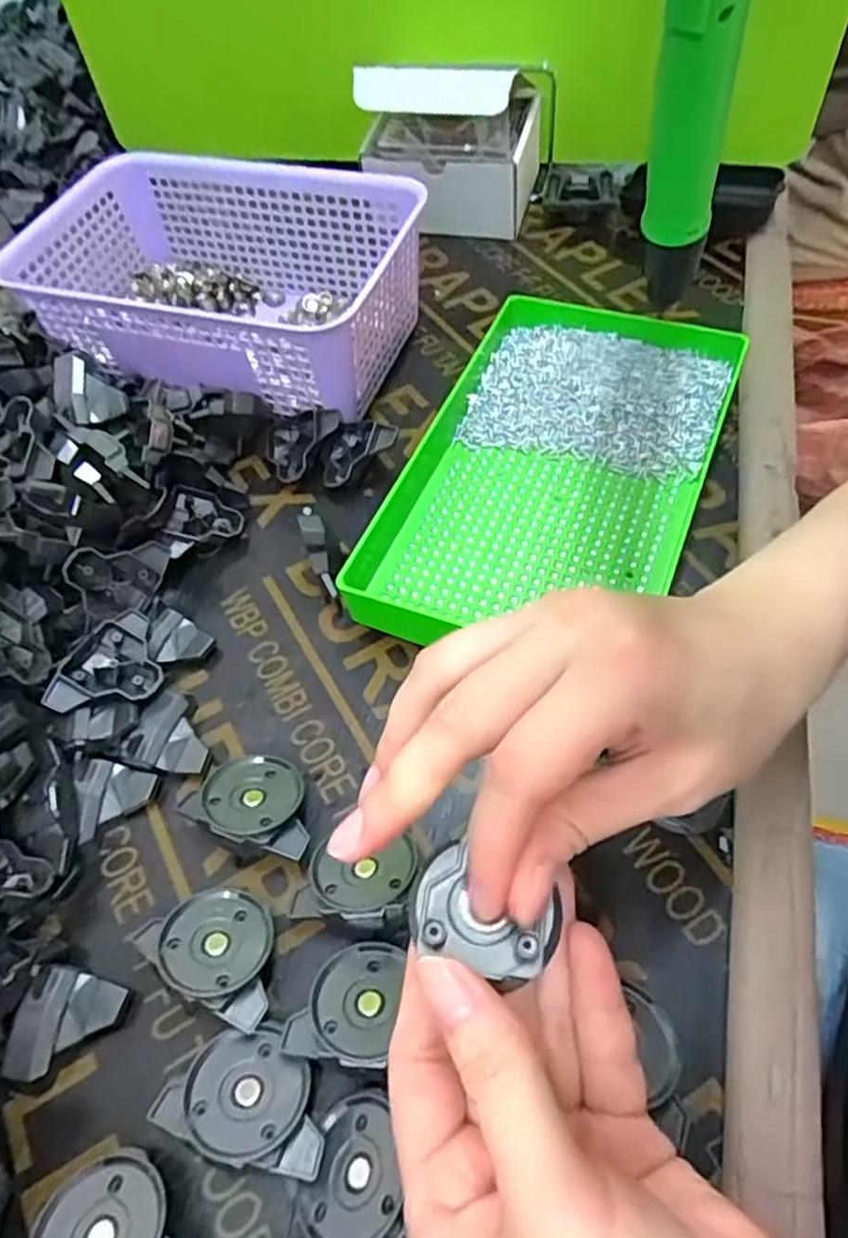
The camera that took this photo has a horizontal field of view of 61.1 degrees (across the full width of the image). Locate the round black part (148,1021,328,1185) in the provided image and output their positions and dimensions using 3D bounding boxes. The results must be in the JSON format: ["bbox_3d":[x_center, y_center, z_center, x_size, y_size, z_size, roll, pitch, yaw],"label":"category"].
[{"bbox_3d":[-0.059,0.164,0.247,0.056,0.010,0.037,17,60,16],"label":"round black part"}]

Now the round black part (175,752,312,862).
[{"bbox_3d":[-0.071,0.081,0.313,0.056,0.027,0.040,29,64,18],"label":"round black part"}]

